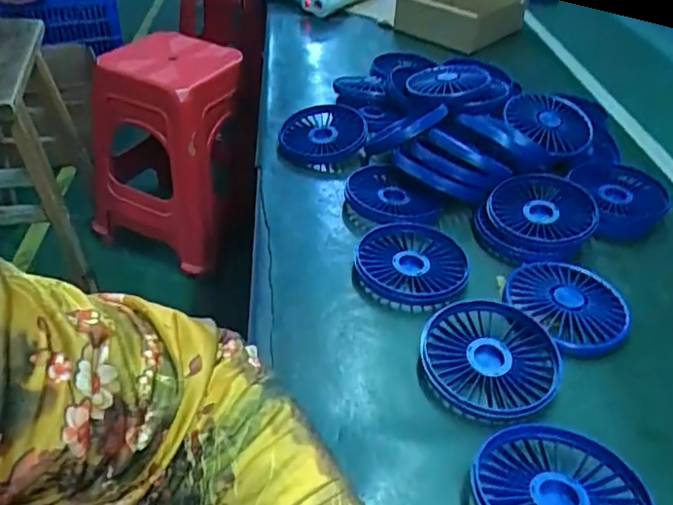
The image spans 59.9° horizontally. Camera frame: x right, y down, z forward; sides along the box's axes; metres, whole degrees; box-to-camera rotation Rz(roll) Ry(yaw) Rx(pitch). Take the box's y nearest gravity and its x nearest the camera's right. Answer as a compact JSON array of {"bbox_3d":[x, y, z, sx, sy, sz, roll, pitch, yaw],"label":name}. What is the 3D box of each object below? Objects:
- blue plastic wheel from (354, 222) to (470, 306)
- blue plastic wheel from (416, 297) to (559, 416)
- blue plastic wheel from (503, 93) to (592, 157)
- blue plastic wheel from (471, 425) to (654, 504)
[{"bbox_3d":[0.058,0.008,0.454,0.085,0.013,0.093,1,40,-1],"label":"blue plastic wheel"},{"bbox_3d":[0.103,0.067,0.390,0.086,0.013,0.096,13,41,13],"label":"blue plastic wheel"},{"bbox_3d":[0.214,-0.128,0.598,0.086,0.023,0.086,2,56,-2],"label":"blue plastic wheel"},{"bbox_3d":[0.116,0.126,0.304,0.085,0.016,0.081,1,30,-1],"label":"blue plastic wheel"}]

